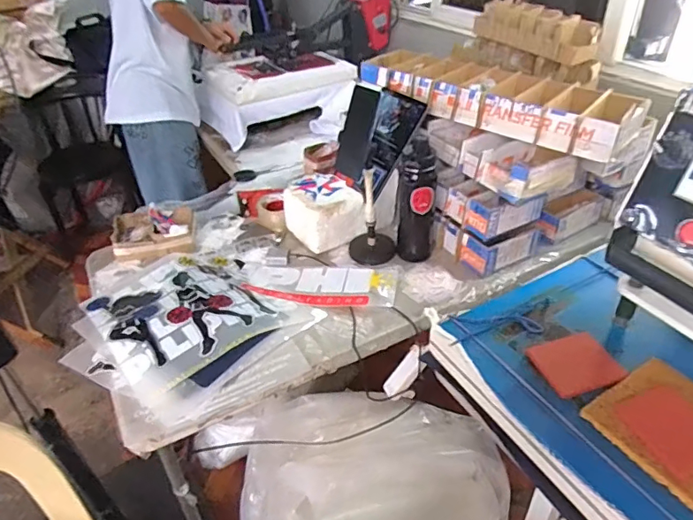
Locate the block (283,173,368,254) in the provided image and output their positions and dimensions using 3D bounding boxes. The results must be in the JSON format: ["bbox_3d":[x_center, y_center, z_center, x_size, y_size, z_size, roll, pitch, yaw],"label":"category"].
[{"bbox_3d":[-0.054,-0.117,1.210,0.149,0.120,0.158,-25,42,-26],"label":"block"}]

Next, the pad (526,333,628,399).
[{"bbox_3d":[0.292,0.132,0.635,0.096,0.008,0.084,-13,38,-12],"label":"pad"}]

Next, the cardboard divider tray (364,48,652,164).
[{"bbox_3d":[0.330,-0.383,1.169,0.225,0.077,0.664,-32,46,-33],"label":"cardboard divider tray"}]

